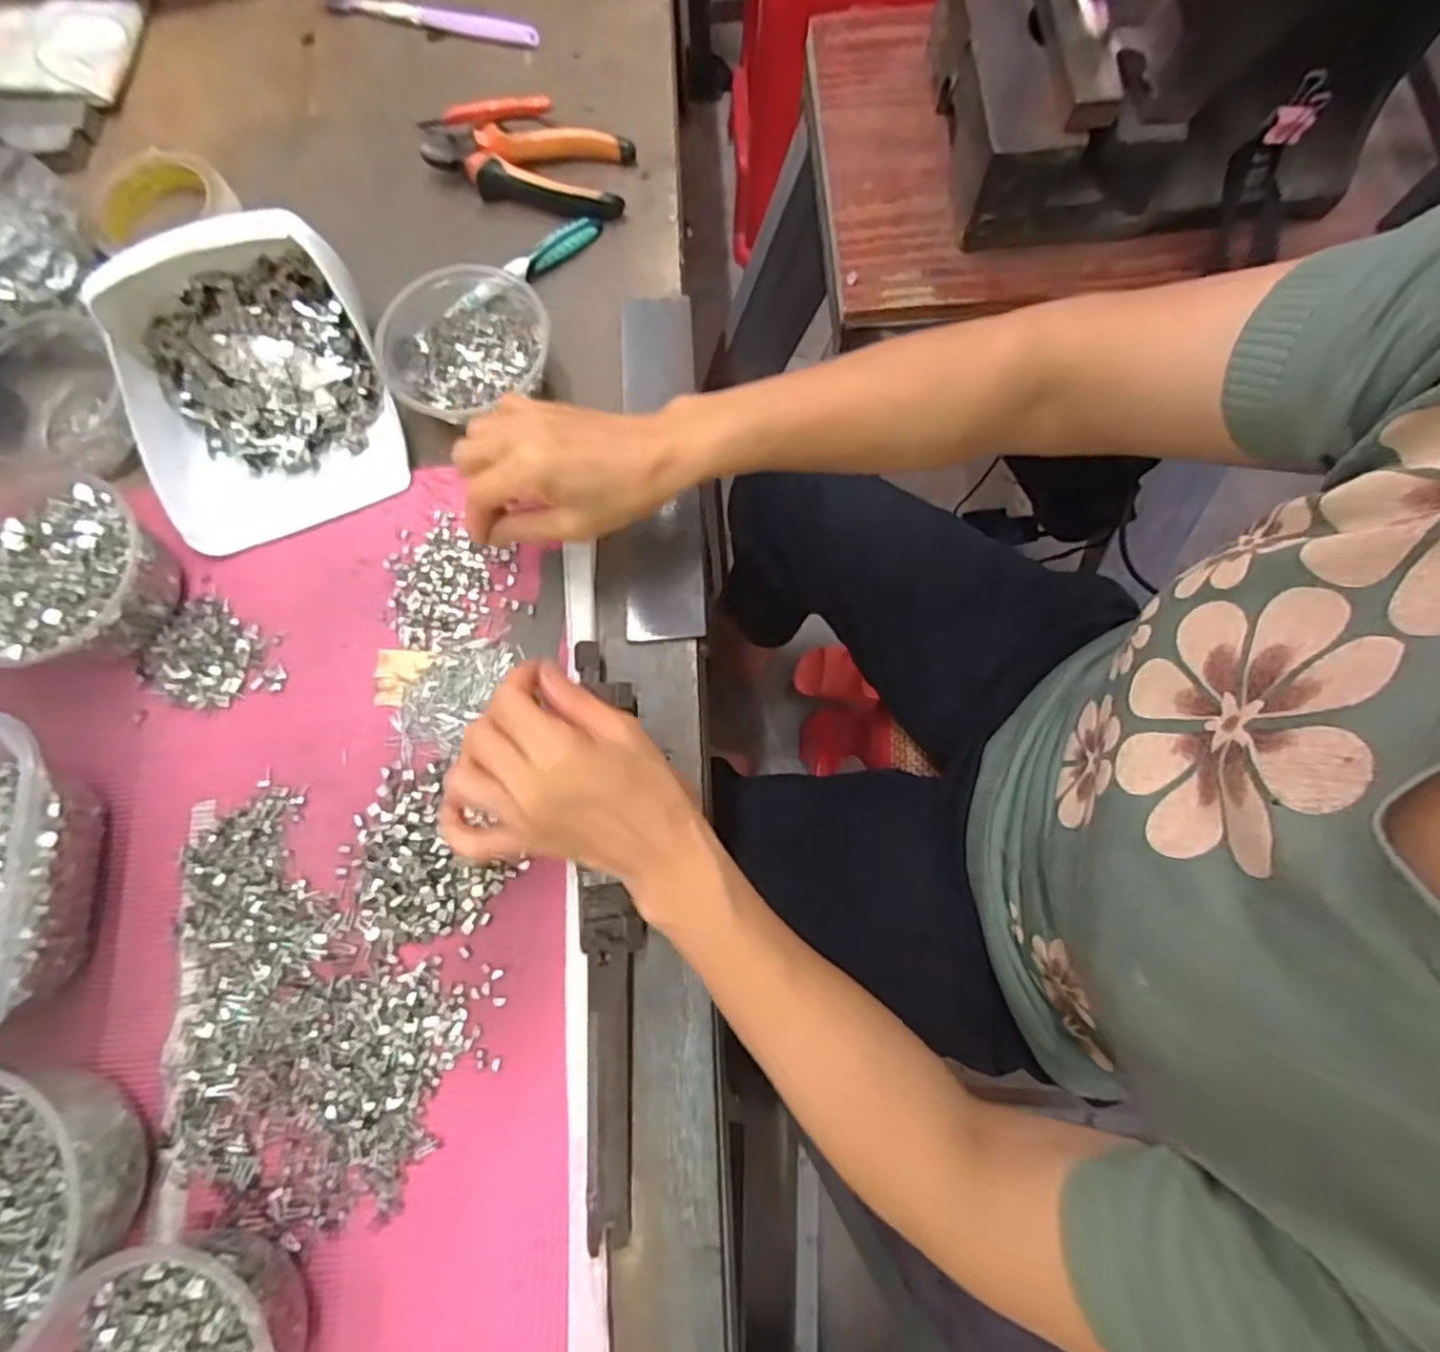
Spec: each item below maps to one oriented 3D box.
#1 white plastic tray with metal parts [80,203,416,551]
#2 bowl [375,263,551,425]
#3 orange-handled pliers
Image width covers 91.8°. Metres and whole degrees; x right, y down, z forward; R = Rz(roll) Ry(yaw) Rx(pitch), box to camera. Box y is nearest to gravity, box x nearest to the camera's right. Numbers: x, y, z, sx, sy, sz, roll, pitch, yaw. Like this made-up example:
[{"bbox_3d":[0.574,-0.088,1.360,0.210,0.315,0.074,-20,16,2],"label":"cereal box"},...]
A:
[{"bbox_3d":[-0.295,-0.183,0.438,0.159,0.054,0.182,-21,95,-1],"label":"white plastic tray with metal parts"},{"bbox_3d":[-0.167,-0.218,0.455,0.105,0.049,0.104,0,77,0],"label":"bowl"},{"bbox_3d":[-0.145,-0.381,0.515,0.155,0.023,0.068,13,78,3],"label":"orange-handled pliers"}]

